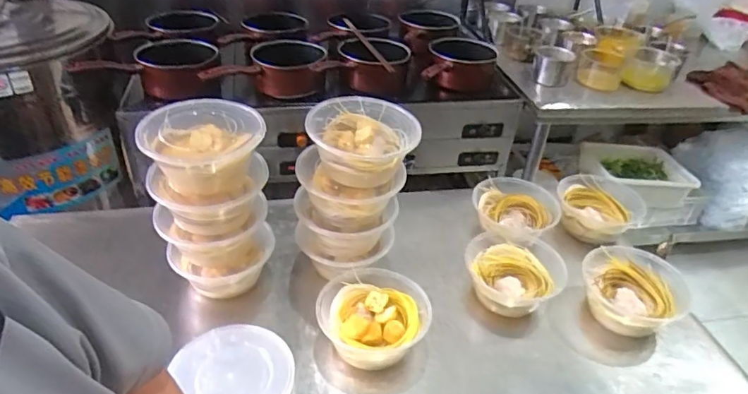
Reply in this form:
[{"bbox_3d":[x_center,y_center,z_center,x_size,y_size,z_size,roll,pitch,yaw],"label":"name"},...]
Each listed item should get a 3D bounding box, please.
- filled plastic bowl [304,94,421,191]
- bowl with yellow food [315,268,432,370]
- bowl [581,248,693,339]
[{"bbox_3d":[-0.015,-0.087,0.784,0.156,0.074,0.147,2,37,-2],"label":"filled plastic bowl"},{"bbox_3d":[-0.001,0.192,0.788,0.162,0.078,0.151,2,37,-2],"label":"bowl with yellow food"},{"bbox_3d":[0.450,0.159,0.883,0.167,0.065,0.166,2,37,-2],"label":"bowl"}]

